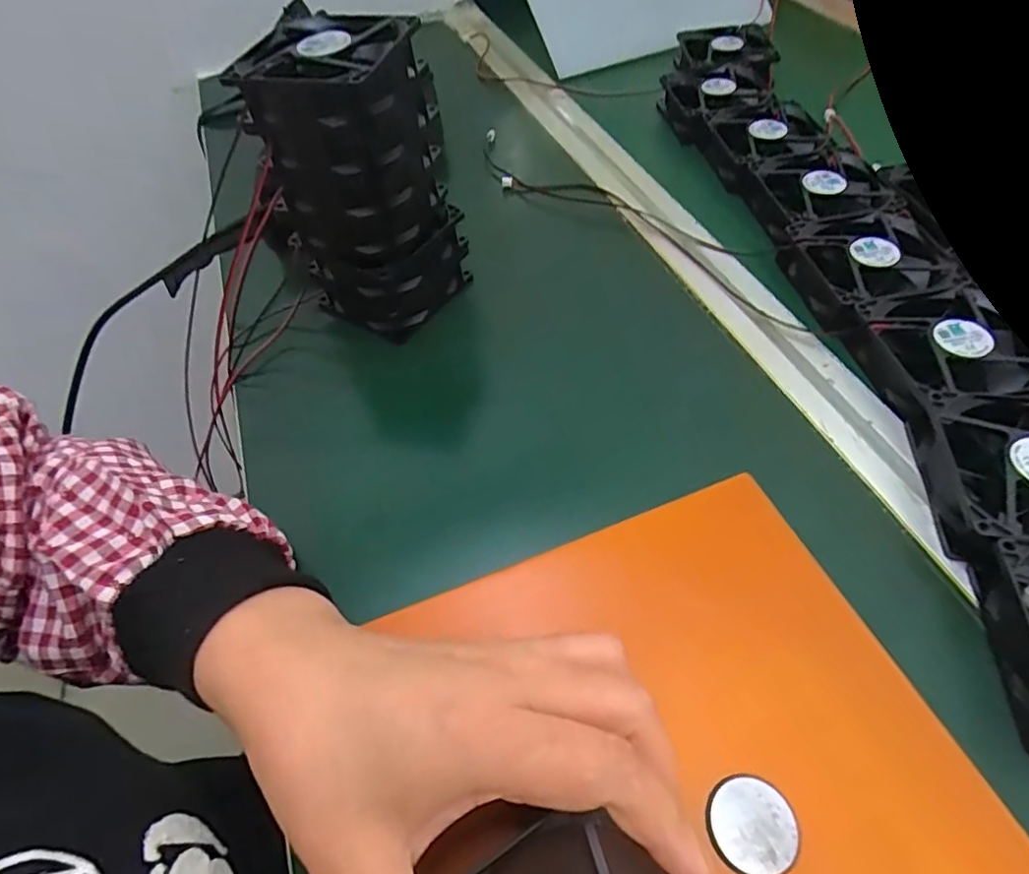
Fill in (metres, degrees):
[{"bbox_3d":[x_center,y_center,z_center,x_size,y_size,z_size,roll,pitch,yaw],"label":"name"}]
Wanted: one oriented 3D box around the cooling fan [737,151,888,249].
[{"bbox_3d":[0.212,-0.170,0.417,0.087,0.021,0.090,-11,54,-7],"label":"cooling fan"}]

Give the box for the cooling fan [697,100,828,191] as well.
[{"bbox_3d":[0.196,-0.234,0.468,0.084,0.027,0.077,-12,54,-8],"label":"cooling fan"}]

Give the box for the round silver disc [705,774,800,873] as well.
[{"bbox_3d":[0.080,0.131,0.199,0.029,0.004,0.029,-1,53,1],"label":"round silver disc"}]

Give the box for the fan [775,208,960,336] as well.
[{"bbox_3d":[0.223,-0.101,0.370,0.080,0.029,0.090,-5,53,-3],"label":"fan"}]

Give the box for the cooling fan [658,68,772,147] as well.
[{"bbox_3d":[0.181,-0.289,0.515,0.088,0.029,0.082,-10,54,-6],"label":"cooling fan"}]

